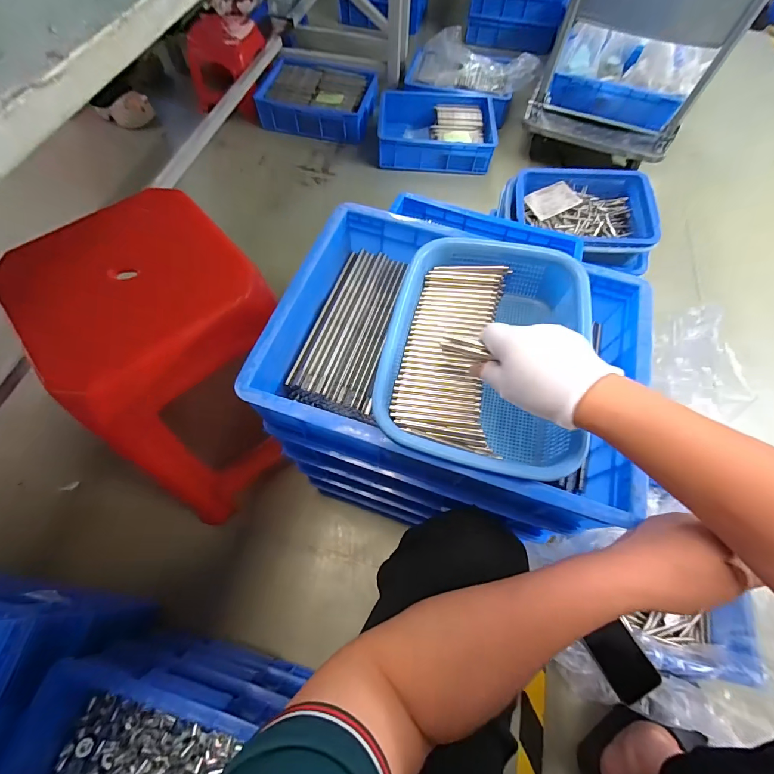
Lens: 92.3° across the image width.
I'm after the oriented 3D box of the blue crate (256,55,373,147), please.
[{"bbox_3d":[-0.253,-1.088,1.422,0.424,0.119,0.313,10,64,3],"label":"blue crate"}]

